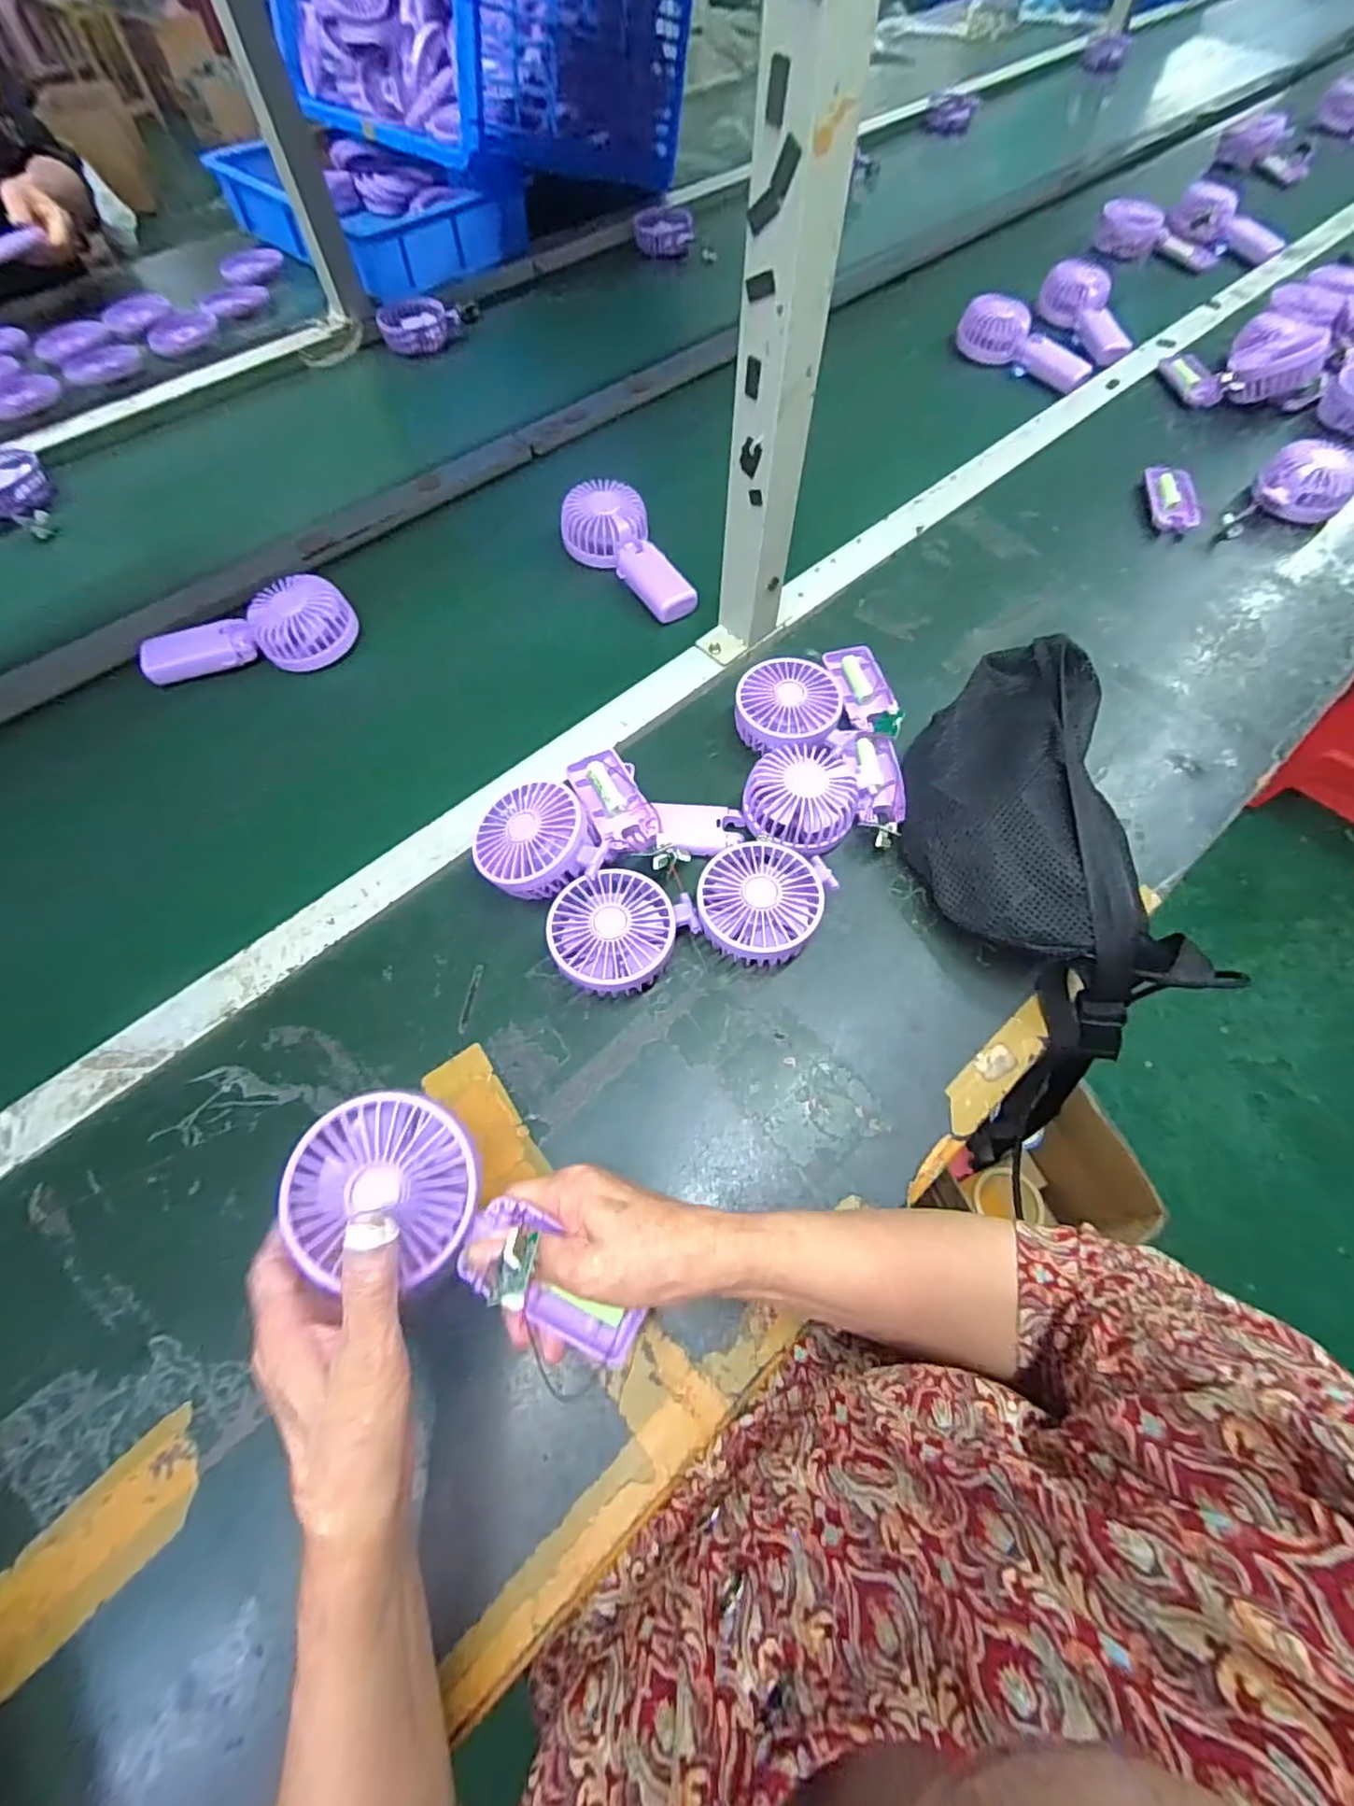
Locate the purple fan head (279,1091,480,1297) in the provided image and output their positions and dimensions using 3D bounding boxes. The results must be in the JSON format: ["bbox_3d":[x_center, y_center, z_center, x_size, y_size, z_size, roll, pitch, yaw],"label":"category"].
[{"bbox_3d":[-0.141,0.135,0.316,0.088,0.035,0.080,1,75,3],"label":"purple fan head"}]

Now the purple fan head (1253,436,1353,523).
[{"bbox_3d":[0.660,-0.438,0.683,0.091,0.055,0.085,35,68,18],"label":"purple fan head"}]

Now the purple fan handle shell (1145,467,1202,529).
[{"bbox_3d":[0.527,-0.434,0.698,0.040,0.023,0.084,2,62,2],"label":"purple fan handle shell"}]

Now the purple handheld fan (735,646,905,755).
[{"bbox_3d":[0.121,-0.177,0.561,0.147,0.041,0.105,-17,63,-9],"label":"purple handheld fan"}]

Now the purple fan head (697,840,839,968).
[{"bbox_3d":[0.064,0.001,0.470,0.103,0.045,0.087,-4,62,-2],"label":"purple fan head"}]

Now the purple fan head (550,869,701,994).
[{"bbox_3d":[-0.038,0.023,0.462,0.106,0.044,0.087,-10,62,-5],"label":"purple fan head"}]

